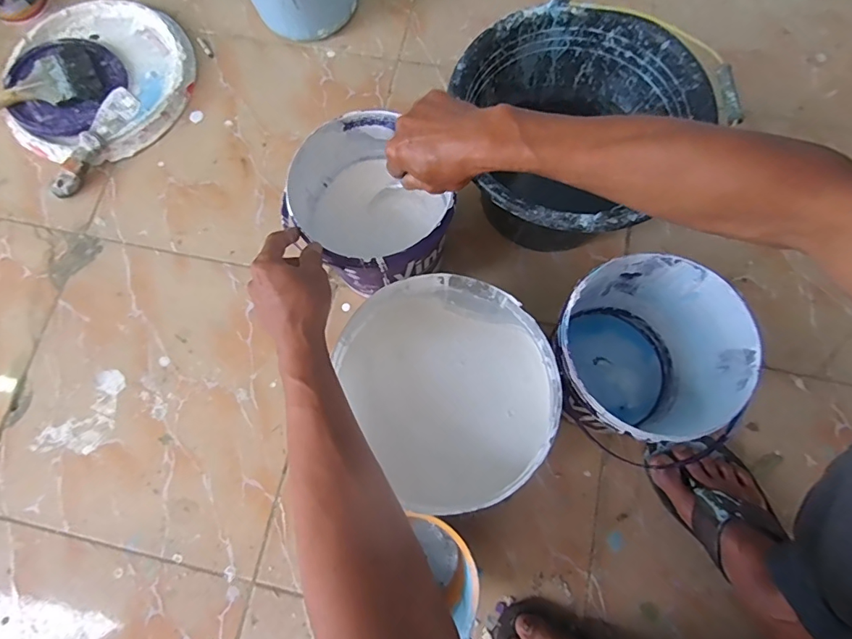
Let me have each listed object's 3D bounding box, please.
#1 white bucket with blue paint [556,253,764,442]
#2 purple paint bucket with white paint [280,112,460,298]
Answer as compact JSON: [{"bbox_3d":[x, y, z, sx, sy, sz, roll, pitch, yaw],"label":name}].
[{"bbox_3d":[0.230,0.045,0.546,0.184,0.196,0.175,0,75,2],"label":"white bucket with blue paint"},{"bbox_3d":[-0.062,-0.126,0.587,0.170,0.161,0.184,-43,78,-11],"label":"purple paint bucket with white paint"}]

